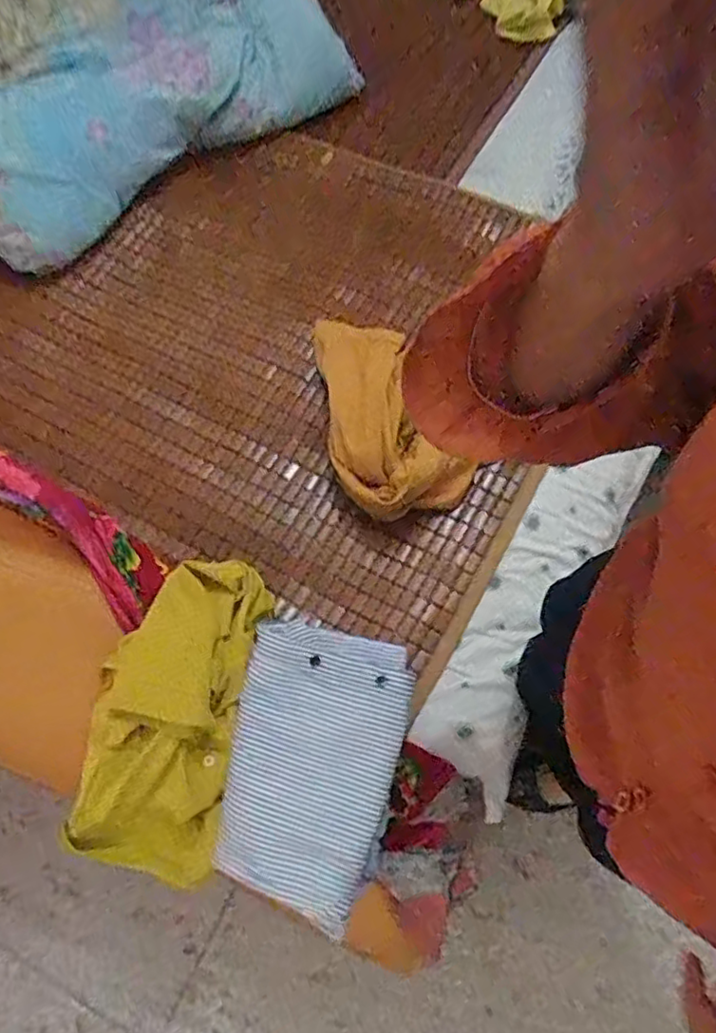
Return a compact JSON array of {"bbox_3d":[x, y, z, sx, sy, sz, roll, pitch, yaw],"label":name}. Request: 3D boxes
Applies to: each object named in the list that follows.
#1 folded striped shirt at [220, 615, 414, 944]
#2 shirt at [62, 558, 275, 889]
[{"bbox_3d":[-0.043,0.253,0.655,0.171,0.050,0.276,8,69,4],"label":"folded striped shirt"},{"bbox_3d":[-0.204,0.218,0.691,0.149,0.083,0.352,15,88,7],"label":"shirt"}]

